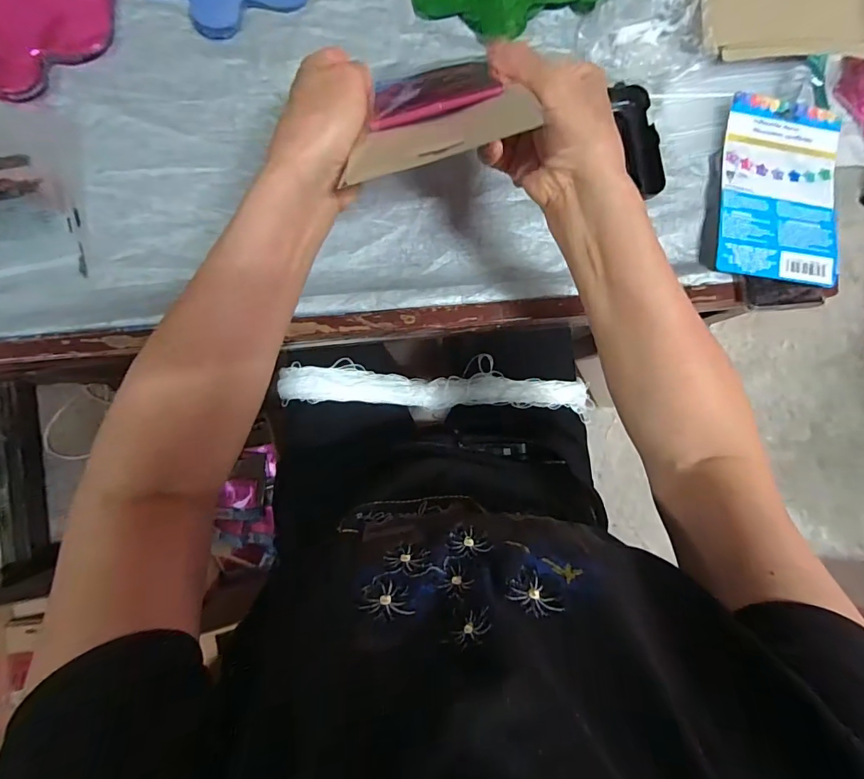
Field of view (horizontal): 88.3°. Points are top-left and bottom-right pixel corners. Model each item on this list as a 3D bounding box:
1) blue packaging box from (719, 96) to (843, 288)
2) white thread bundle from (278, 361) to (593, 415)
[{"bbox_3d":[0.340,-0.194,0.433,0.112,0.018,0.181,7,87,-3],"label":"blue packaging box"},{"bbox_3d":[0.003,0.001,0.596,0.399,0.086,0.050,3,88,-4],"label":"white thread bundle"}]

